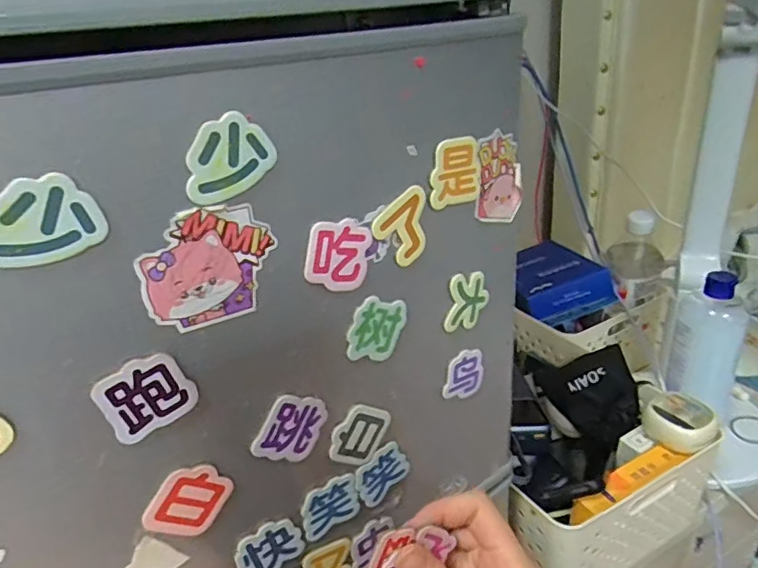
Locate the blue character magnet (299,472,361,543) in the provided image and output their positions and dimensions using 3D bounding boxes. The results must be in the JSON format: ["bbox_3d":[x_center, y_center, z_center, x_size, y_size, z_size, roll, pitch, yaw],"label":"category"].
[{"bbox_3d":[-0.026,0.120,0.293,0.033,0.030,0.004,-20,29,-30],"label":"blue character magnet"}]

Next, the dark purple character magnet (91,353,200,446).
[{"bbox_3d":[-0.091,0.044,0.214,0.034,0.032,0.004,-17,28,-26],"label":"dark purple character magnet"}]

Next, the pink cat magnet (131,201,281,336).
[{"bbox_3d":[-0.066,-0.006,0.214,0.052,0.046,0.004,-19,28,-29],"label":"pink cat magnet"}]

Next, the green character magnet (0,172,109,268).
[{"bbox_3d":[-0.110,-0.020,0.176,0.036,0.026,0.004,-19,28,-28],"label":"green character magnet"}]

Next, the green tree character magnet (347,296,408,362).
[{"bbox_3d":[-0.001,0.023,0.272,0.035,0.033,0.004,-20,29,-30],"label":"green tree character magnet"}]

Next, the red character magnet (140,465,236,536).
[{"bbox_3d":[-0.084,0.096,0.242,0.033,0.031,0.004,-56,38,-1],"label":"red character magnet"}]

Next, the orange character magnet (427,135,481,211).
[{"bbox_3d":[0.040,-0.057,0.274,0.007,0.033,0.035,18,33,40],"label":"orange character magnet"}]

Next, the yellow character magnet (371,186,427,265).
[{"bbox_3d":[0.015,-0.028,0.263,0.032,0.033,0.004,-50,40,-12],"label":"yellow character magnet"}]

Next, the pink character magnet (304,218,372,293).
[{"bbox_3d":[-0.018,-0.012,0.245,0.033,0.033,0.004,-19,29,-30],"label":"pink character magnet"}]

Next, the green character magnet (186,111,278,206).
[{"bbox_3d":[-0.056,-0.047,0.203,0.034,0.029,0.004,-19,29,-29],"label":"green character magnet"}]

